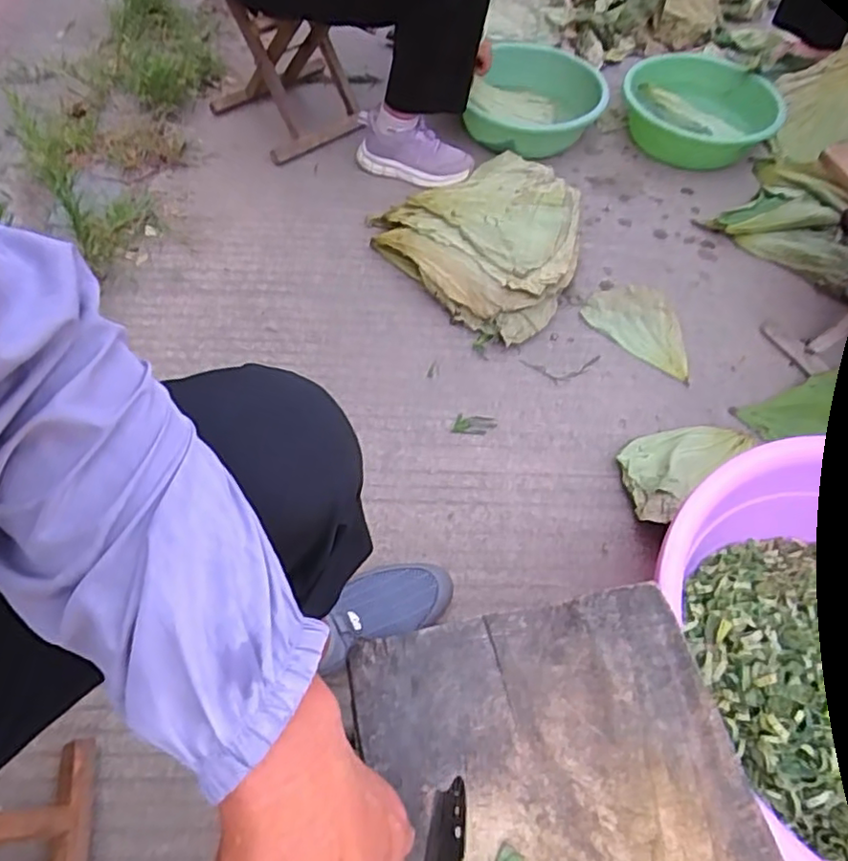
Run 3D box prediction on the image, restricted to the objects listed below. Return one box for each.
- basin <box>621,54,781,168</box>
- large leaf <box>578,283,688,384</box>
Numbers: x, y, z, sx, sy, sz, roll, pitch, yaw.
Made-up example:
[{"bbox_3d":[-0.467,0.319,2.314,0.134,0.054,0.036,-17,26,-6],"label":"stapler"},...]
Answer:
[{"bbox_3d":[0.604,-0.724,1.423,0.305,0.137,0.293,2,57,-2],"label":"basin"},{"bbox_3d":[0.389,-0.182,1.114,0.119,0.037,0.223,-37,66,-24],"label":"large leaf"}]

